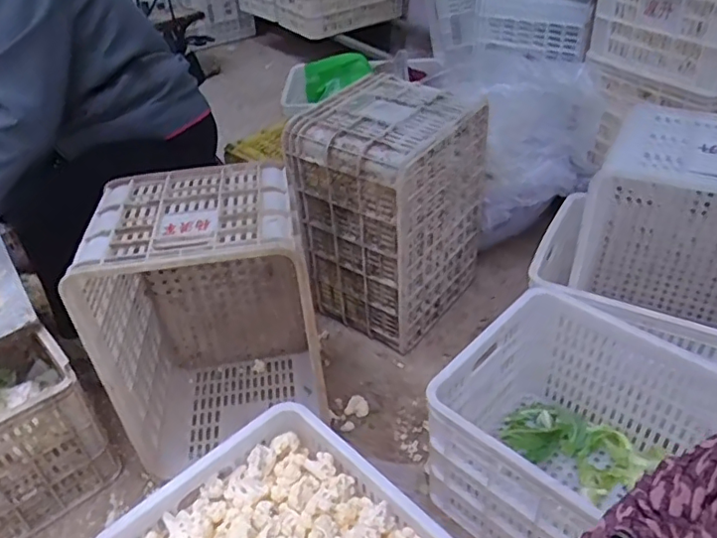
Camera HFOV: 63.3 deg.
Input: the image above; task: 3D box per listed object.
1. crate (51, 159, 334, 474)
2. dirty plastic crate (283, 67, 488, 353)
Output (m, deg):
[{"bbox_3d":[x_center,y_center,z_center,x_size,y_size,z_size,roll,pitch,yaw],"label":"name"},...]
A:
[{"bbox_3d":[-0.265,0.102,1.108,0.355,0.516,0.315,-7,37,-4],"label":"crate"},{"bbox_3d":[0.081,-0.134,1.371,0.298,0.500,0.382,20,43,29],"label":"dirty plastic crate"}]

